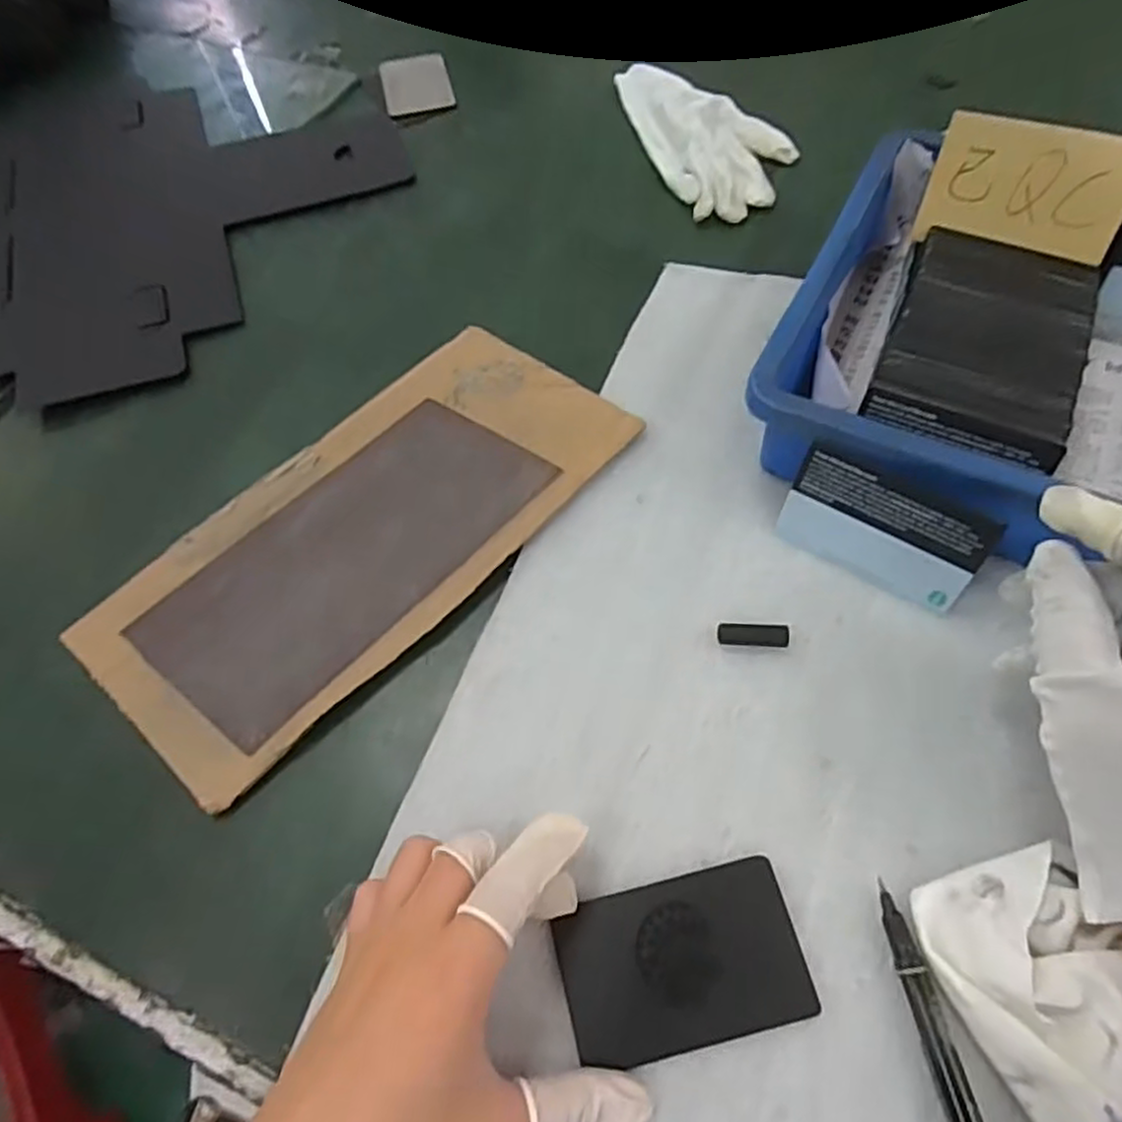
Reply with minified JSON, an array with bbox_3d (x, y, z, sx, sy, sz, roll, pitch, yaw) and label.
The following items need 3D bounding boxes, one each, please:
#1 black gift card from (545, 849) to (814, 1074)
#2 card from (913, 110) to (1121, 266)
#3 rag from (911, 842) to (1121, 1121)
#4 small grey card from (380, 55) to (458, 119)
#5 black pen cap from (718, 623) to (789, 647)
[{"bbox_3d":[0.044,0.145,0.262,0.085,0.004,0.054,-13,59,-6],"label":"black gift card"},{"bbox_3d":[0.240,-0.192,0.370,0.091,0.057,0.004,21,41,21],"label":"card"},{"bbox_3d":[0.168,0.169,0.227,0.060,0.031,0.138,-10,59,-3],"label":"rag"},{"bbox_3d":[-0.120,-0.398,0.600,0.056,0.010,0.083,-13,59,-5],"label":"small grey card"},{"bbox_3d":[0.087,0.032,0.324,0.030,0.009,0.011,5,60,6],"label":"black pen cap"}]

